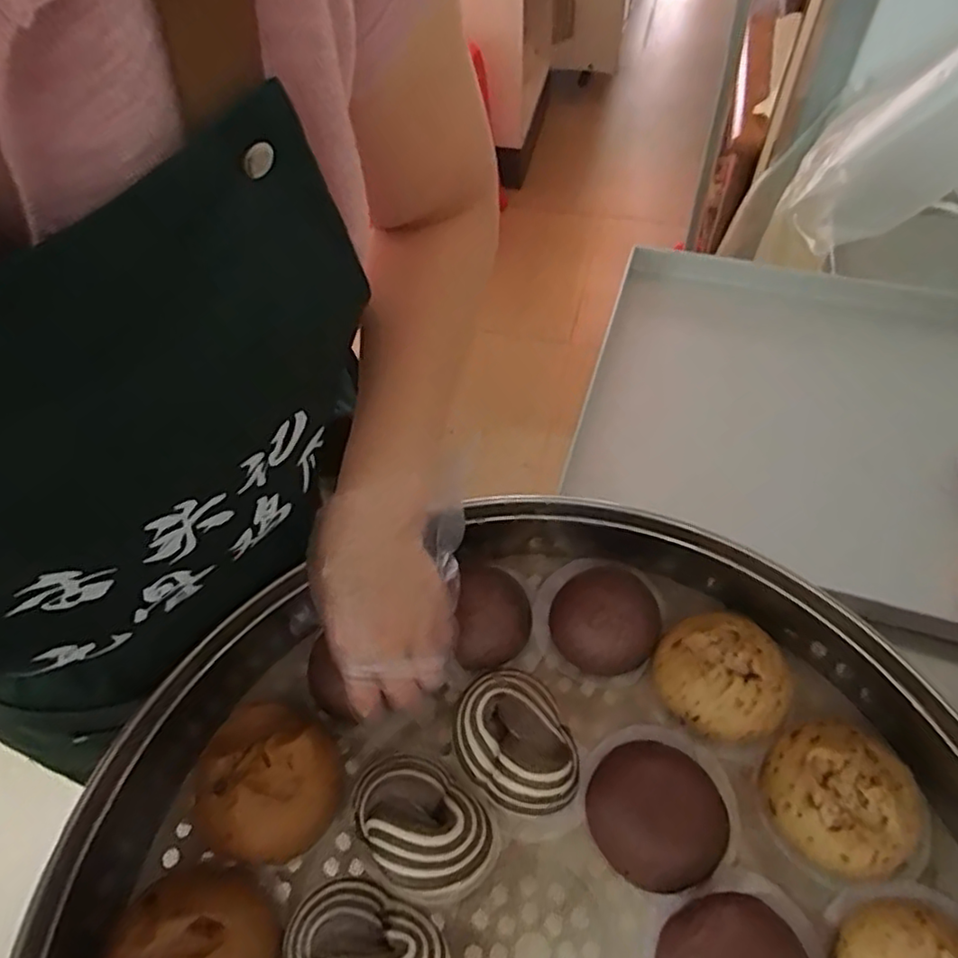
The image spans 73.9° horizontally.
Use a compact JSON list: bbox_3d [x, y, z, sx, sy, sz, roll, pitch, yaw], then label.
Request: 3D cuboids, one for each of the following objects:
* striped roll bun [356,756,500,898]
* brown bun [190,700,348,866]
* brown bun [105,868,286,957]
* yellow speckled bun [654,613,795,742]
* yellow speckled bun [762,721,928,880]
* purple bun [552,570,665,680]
[{"bbox_3d":[-0.036,0.208,0.386,0.090,0.039,0.070,35,64,23],"label":"striped roll bun"},{"bbox_3d":[-0.134,0.191,0.401,0.082,0.051,0.086,-1,56,1],"label":"brown bun"},{"bbox_3d":[-0.155,0.264,0.353,0.080,0.049,0.081,-1,56,1],"label":"brown bun"},{"bbox_3d":[0.159,0.127,0.416,0.080,0.049,0.080,-5,56,-1],"label":"yellow speckled bun"},{"bbox_3d":[0.209,0.183,0.369,0.077,0.051,0.079,-1,56,1],"label":"yellow speckled bun"},{"bbox_3d":[0.089,0.098,0.448,0.072,0.042,0.070,-1,56,1],"label":"purple bun"}]

